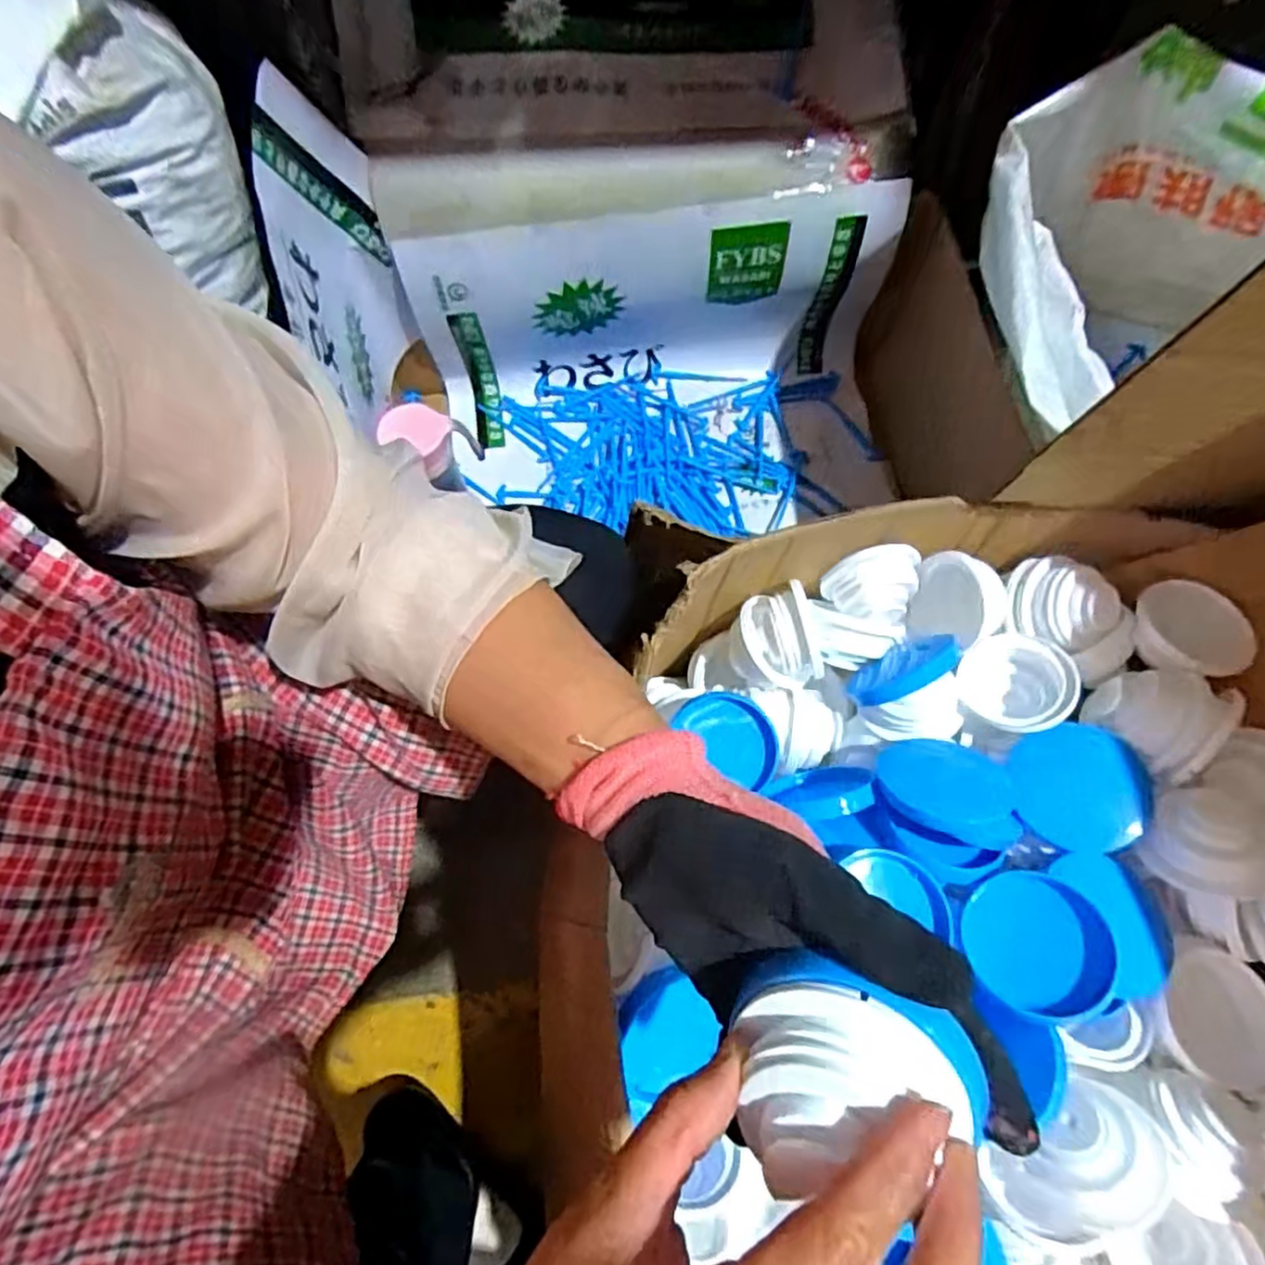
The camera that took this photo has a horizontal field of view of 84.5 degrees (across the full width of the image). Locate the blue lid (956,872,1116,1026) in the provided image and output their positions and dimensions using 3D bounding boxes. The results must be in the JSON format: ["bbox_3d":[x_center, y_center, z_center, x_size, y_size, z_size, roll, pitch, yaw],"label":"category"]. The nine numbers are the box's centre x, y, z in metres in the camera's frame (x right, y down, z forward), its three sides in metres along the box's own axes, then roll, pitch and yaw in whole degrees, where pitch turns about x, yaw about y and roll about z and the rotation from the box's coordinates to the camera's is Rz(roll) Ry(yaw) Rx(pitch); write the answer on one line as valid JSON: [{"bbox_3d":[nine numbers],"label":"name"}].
[{"bbox_3d":[0.241,0.185,0.412,0.084,0.019,0.077,-7,59,12],"label":"blue lid"}]

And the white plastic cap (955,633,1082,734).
[{"bbox_3d":[0.274,0.033,0.496,0.066,0.051,0.068,1,71,-2],"label":"white plastic cap"}]

